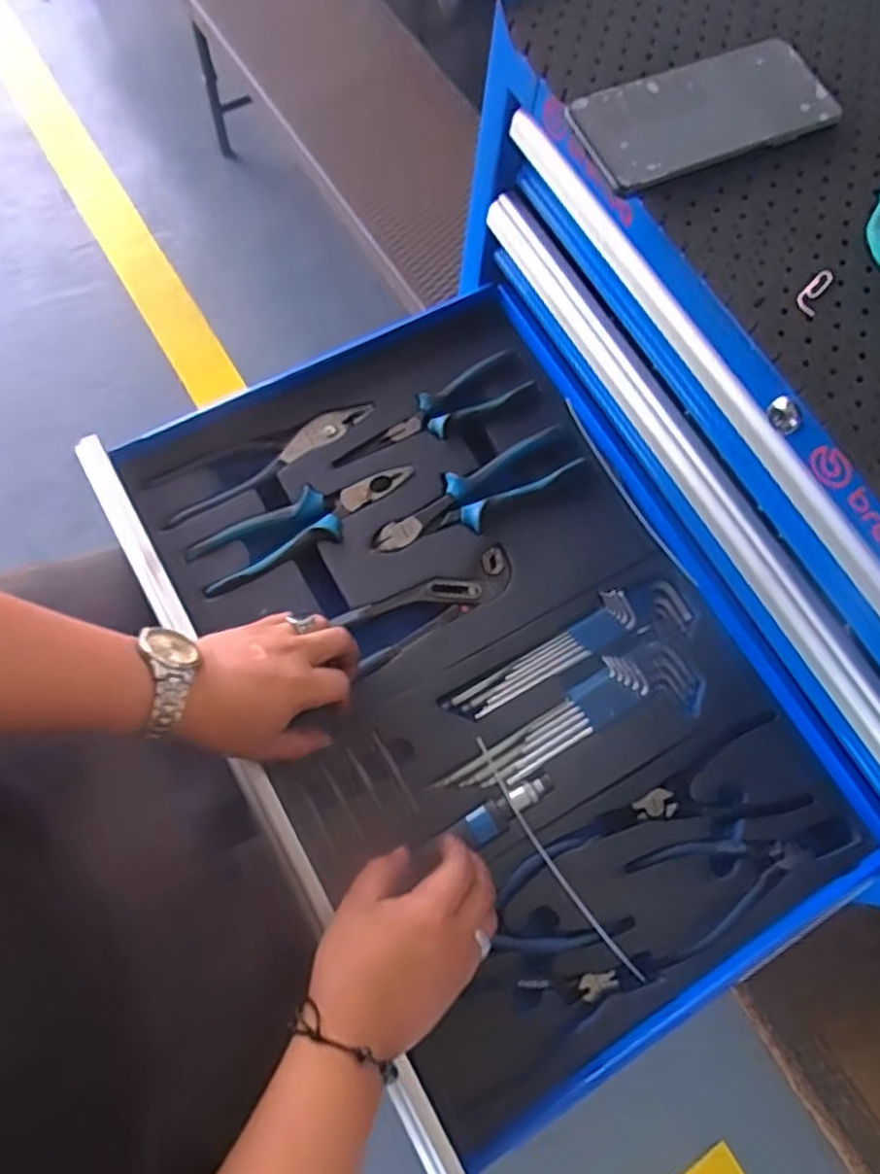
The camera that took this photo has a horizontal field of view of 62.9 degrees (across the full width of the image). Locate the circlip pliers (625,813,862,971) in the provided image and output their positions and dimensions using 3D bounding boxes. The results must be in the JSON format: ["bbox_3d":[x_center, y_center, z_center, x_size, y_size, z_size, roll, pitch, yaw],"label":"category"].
[{"bbox_3d":[0.233,0.212,0.549,0.179,0.011,0.074,-22,75,-8],"label":"circlip pliers"}]

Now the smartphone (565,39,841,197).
[{"bbox_3d":[0.162,-0.293,0.443,0.157,0.011,0.074,-24,76,-8],"label":"smartphone"}]

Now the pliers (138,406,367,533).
[{"bbox_3d":[-0.152,-0.114,0.628,0.201,0.011,0.047,-28,76,-9],"label":"pliers"}]

